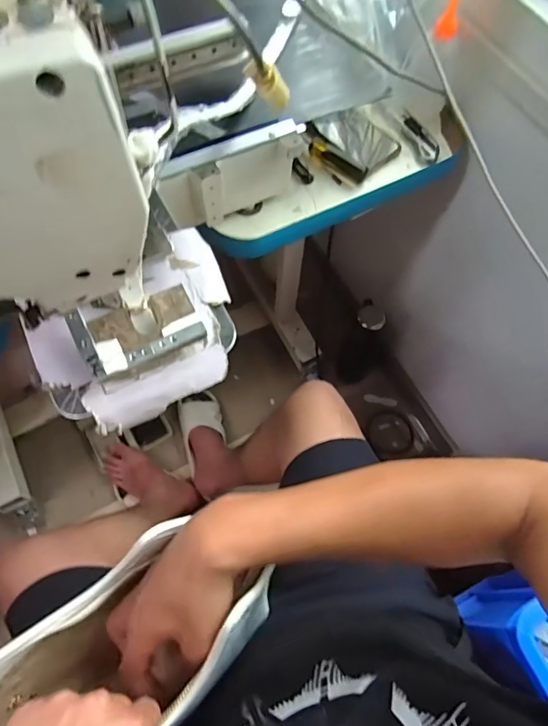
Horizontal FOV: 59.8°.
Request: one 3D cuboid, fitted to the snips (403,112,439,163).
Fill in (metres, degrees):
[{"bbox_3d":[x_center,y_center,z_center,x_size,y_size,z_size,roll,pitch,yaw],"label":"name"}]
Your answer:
[{"bbox_3d":[0.216,-0.327,0.690,0.027,0.012,0.085,-17,68,-10],"label":"snips"}]

